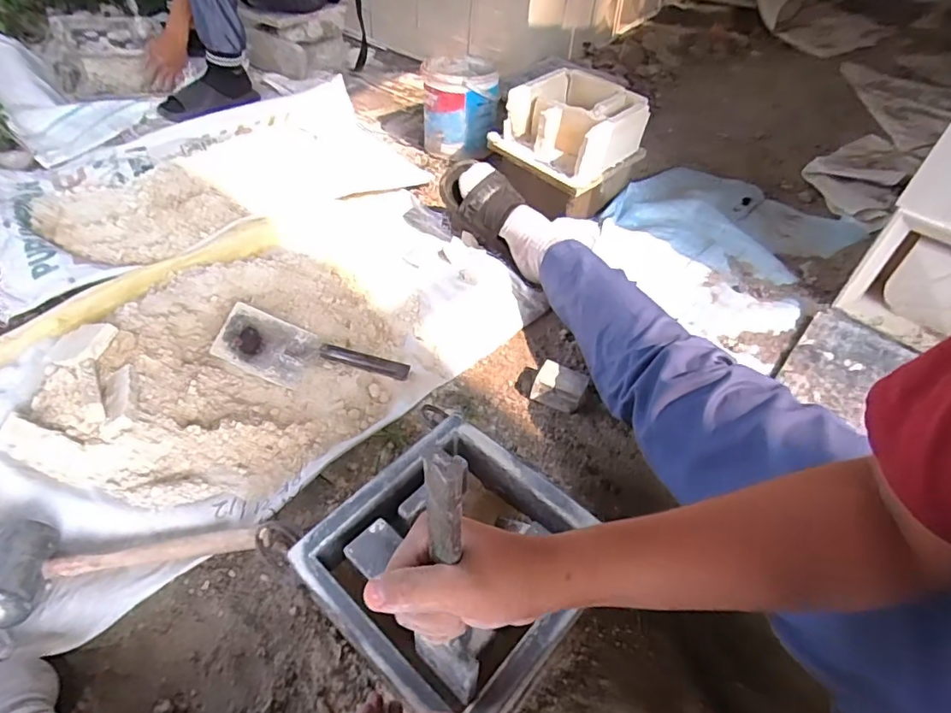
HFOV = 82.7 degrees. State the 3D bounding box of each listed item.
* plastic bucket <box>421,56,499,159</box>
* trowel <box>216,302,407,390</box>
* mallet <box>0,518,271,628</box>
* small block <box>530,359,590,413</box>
[{"bbox_3d":[-0.038,-0.584,1.290,0.173,0.183,0.196,0,48,-4],"label":"plastic bucket"},{"bbox_3d":[-0.242,-0.007,0.819,0.278,0.053,0.109,10,48,5],"label":"trowel"},{"bbox_3d":[-0.370,0.218,0.583,0.290,0.061,0.105,-4,48,-7],"label":"mallet"},{"bbox_3d":[0.129,0.045,0.826,0.072,0.035,0.064,20,48,16],"label":"small block"}]

